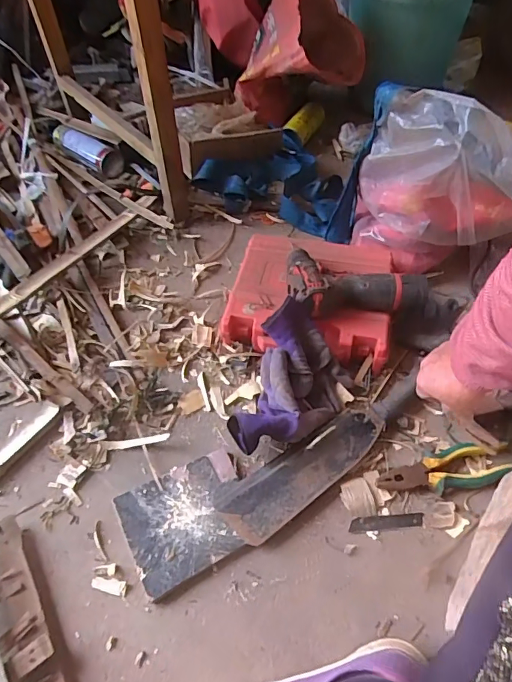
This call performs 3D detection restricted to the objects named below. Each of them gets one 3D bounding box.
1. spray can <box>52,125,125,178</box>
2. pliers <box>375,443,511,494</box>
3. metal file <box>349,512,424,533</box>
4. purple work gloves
[{"bbox_3d":[-0.410,-0.460,1.073,0.210,0.056,0.054,28,58,25],"label":"spray can"},{"bbox_3d":[0.243,0.164,0.583,0.174,0.026,0.056,-8,51,-5],"label":"pliers"},{"bbox_3d":[0.161,0.223,0.555,0.092,0.004,0.019,-4,51,-2],"label":"metal file"},{"bbox_3d":[0.053,0.057,0.613,0.125,0.101,0.210,12,52,15],"label":"purple work gloves"}]

